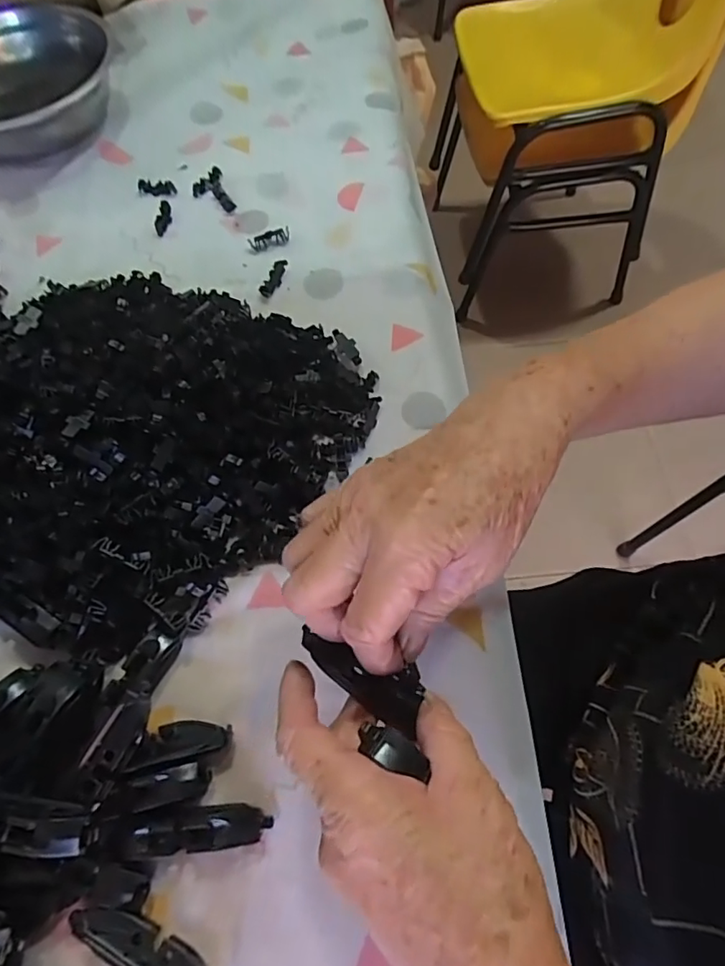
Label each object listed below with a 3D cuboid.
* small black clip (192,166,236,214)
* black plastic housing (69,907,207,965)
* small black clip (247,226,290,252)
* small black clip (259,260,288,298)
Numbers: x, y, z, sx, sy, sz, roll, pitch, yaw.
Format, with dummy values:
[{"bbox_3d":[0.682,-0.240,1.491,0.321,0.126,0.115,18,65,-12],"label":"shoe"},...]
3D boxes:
[{"bbox_3d":[-0.140,-0.270,0.498,0.031,0.006,0.057,-21,65,-8],"label":"small black clip"},{"bbox_3d":[-0.101,0.221,0.253,0.079,0.015,0.017,23,67,12],"label":"black plastic housing"},{"bbox_3d":[-0.080,-0.212,0.466,0.035,0.010,0.012,-13,64,-4],"label":"small black clip"},{"bbox_3d":[-0.074,-0.171,0.450,0.012,0.005,0.036,24,81,13],"label":"small black clip"}]

